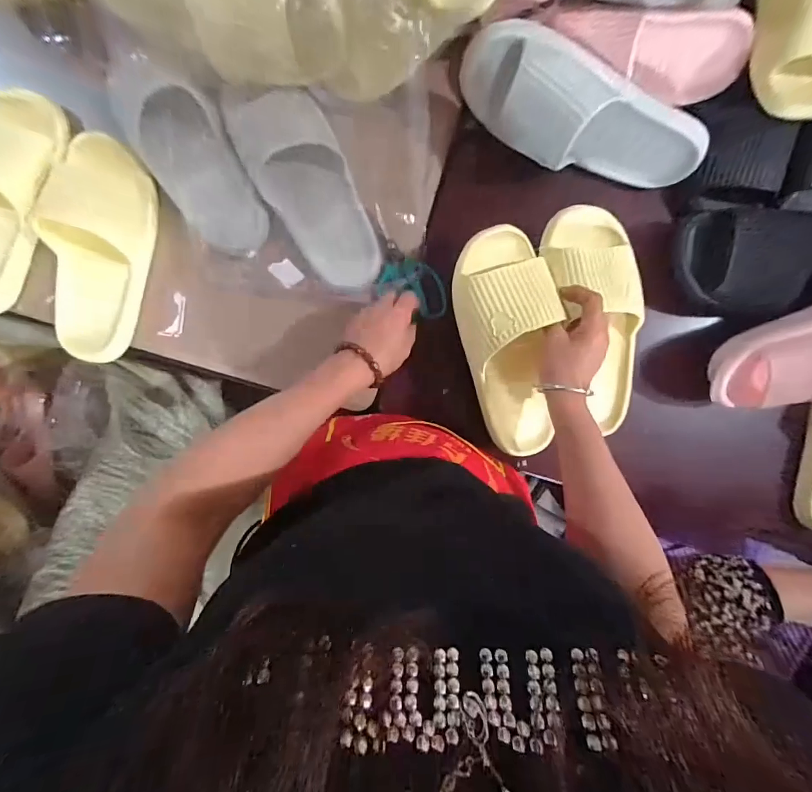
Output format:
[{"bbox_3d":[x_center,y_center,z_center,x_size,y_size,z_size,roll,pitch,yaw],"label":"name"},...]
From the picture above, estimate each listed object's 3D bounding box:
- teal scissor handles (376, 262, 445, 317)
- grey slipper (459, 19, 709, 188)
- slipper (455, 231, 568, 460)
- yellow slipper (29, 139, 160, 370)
[{"bbox_3d":[0.012,-0.135,0.502,0.087,0.022,0.055,23,94,-4],"label":"teal scissor handles"},{"bbox_3d":[0.194,-0.292,0.447,0.289,0.100,0.071,18,66,-13],"label":"grey slipper"},{"bbox_3d":[0.113,-0.054,0.445,0.098,0.068,0.247,-10,103,-1],"label":"slipper"},{"bbox_3d":[-0.346,-0.162,0.454,0.099,0.051,0.246,13,95,-3],"label":"yellow slipper"}]

